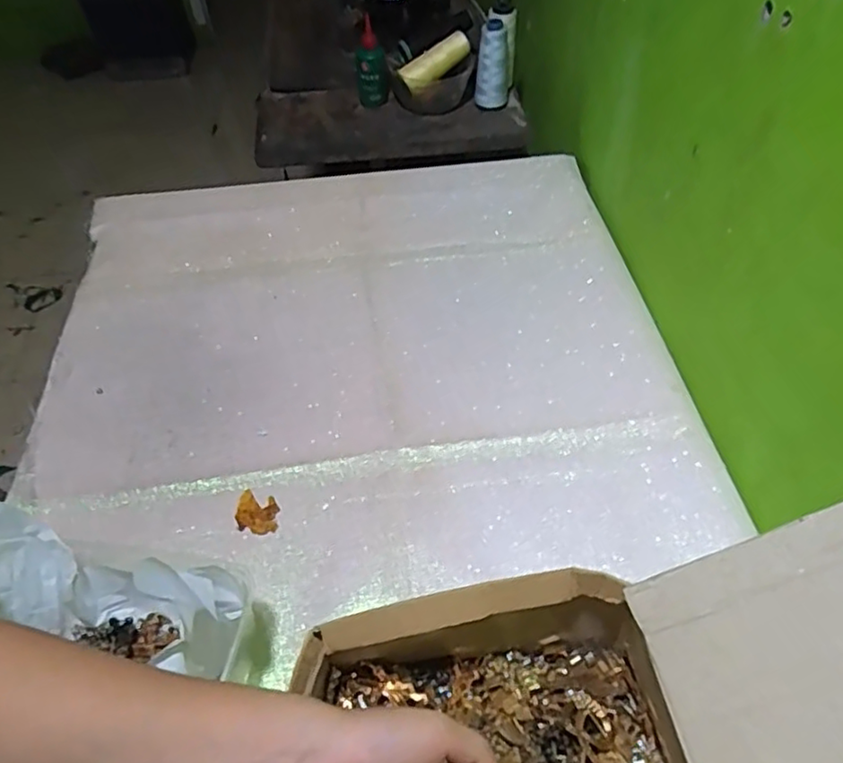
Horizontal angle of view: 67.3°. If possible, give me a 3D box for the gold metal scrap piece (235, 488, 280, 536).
[{"bbox_3d":[-0.137,0.110,0.527,0.034,0.007,0.034,2,51,3],"label":"gold metal scrap piece"}]

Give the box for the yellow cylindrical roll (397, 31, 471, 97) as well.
[{"bbox_3d":[0.021,-0.459,0.907,0.108,0.034,0.029,-33,52,6],"label":"yellow cylindrical roll"}]

